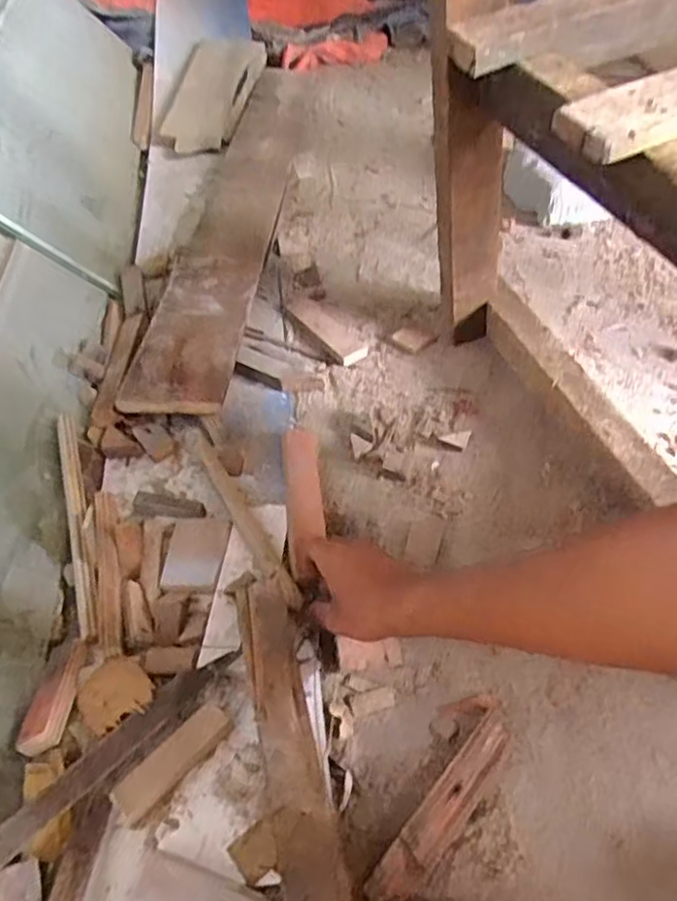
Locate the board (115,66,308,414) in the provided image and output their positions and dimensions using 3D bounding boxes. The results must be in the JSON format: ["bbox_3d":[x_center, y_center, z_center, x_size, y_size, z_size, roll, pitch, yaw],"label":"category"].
[{"bbox_3d":[-0.165,-0.419,1.086,0.143,0.037,1.004,-3,47,9],"label":"board"}]

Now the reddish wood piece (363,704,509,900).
[{"bbox_3d":[0.081,0.265,0.499,0.029,0.011,0.164,30,59,32],"label":"reddish wood piece"}]

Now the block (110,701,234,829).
[{"bbox_3d":[-0.133,0.249,0.535,0.029,0.015,0.102,29,59,32],"label":"block"}]

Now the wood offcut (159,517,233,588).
[{"bbox_3d":[-0.140,0.100,0.660,0.061,0.012,0.079,-2,47,9],"label":"wood offcut"}]

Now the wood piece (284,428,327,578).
[{"bbox_3d":[-0.036,0.041,0.696,0.036,0.014,0.204,-7,43,-1],"label":"wood piece"}]

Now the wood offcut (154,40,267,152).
[{"bbox_3d":[-0.262,-0.763,1.407,0.173,0.016,0.464,-1,53,8],"label":"wood offcut"}]

